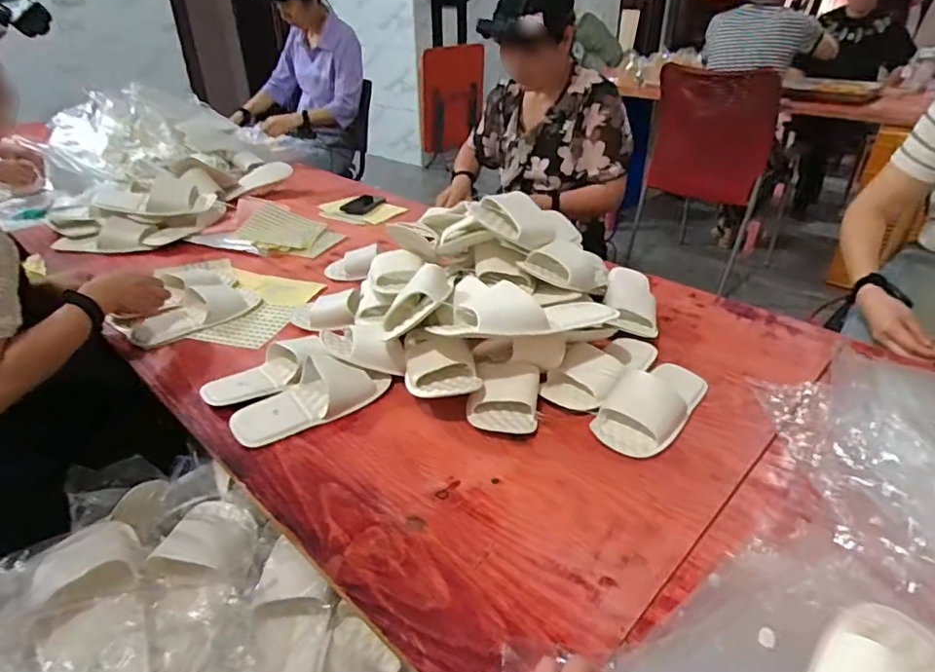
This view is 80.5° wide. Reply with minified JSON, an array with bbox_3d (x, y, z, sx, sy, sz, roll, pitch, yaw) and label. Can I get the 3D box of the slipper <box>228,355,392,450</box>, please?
[{"bbox_3d":[-0.219,0.077,0.772,0.222,0.054,0.091,-22,37,-31],"label":"slipper"}]

